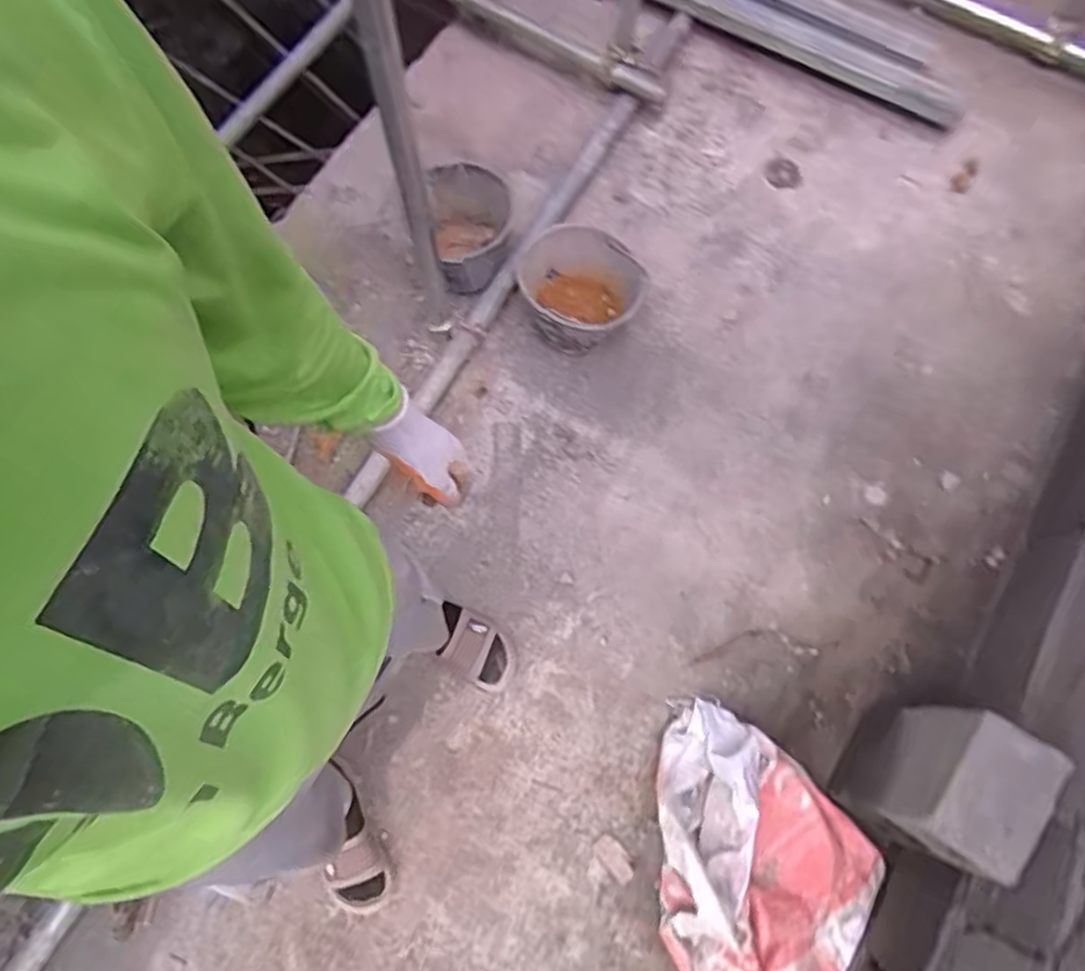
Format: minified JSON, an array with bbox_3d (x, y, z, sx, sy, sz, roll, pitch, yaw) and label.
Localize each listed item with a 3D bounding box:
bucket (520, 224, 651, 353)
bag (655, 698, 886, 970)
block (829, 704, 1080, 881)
[{"bbox_3d":[0.071,-0.412,1.509,0.271,0.172,0.205,19,73,8],"label":"bucket"},{"bbox_3d":[0.338,0.651,1.191,0.445,0.129,0.404,36,76,12],"label":"bag"},{"bbox_3d":[0.609,0.465,1.102,0.129,0.380,0.193,34,76,12],"label":"block"}]

